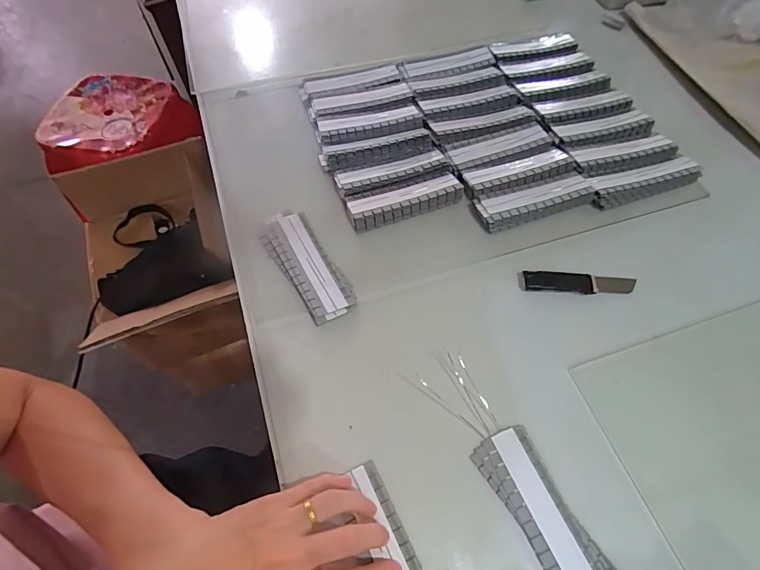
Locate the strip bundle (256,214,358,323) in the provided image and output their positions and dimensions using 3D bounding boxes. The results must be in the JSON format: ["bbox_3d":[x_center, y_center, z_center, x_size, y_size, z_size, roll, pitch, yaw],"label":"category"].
[{"bbox_3d":[-0.074,-0.021,0.436,0.050,0.018,0.133,-28,64,-15],"label":"strip bundle"}]

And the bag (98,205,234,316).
[{"bbox_3d":[-0.416,-0.066,0.827,0.227,0.069,0.253,-19,62,-10],"label":"bag"}]

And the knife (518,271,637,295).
[{"bbox_3d":[0.199,-0.001,0.434,0.115,0.005,0.023,3,60,2],"label":"knife"}]

